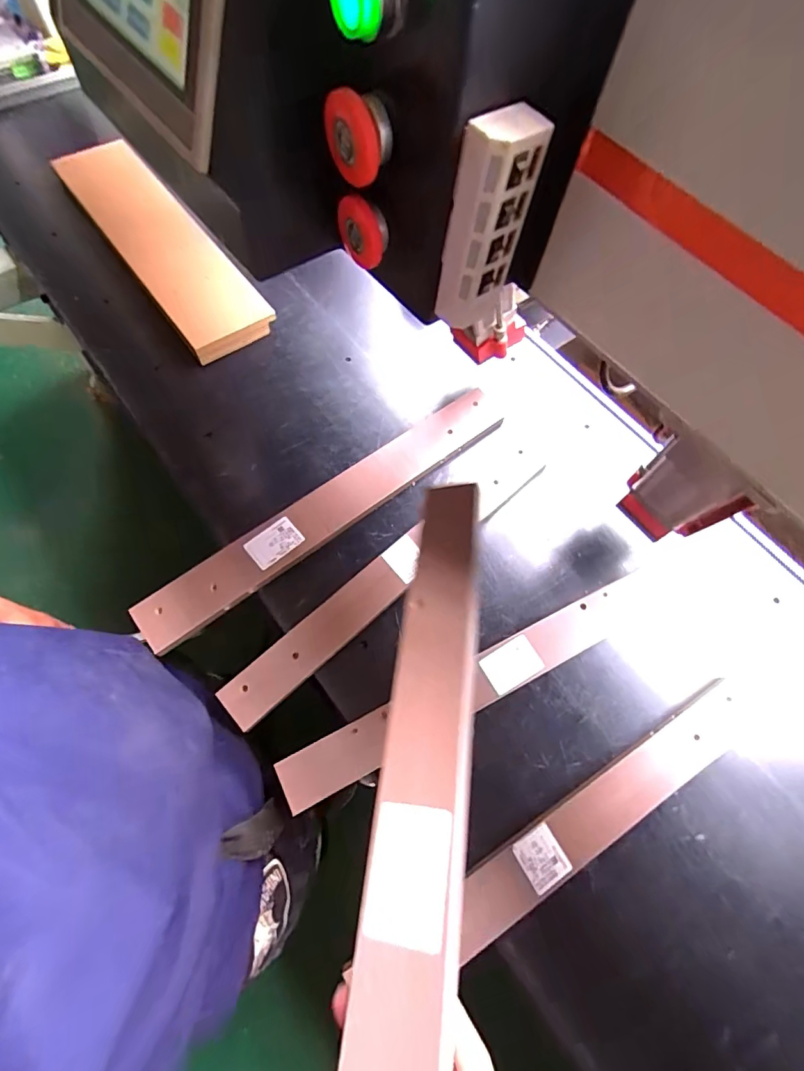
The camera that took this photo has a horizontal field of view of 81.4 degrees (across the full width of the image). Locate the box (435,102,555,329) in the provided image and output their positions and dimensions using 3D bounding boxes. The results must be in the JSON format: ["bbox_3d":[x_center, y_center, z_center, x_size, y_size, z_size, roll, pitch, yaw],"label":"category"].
[{"bbox_3d":[0.046,-0.169,0.261,0.037,0.102,0.027,-42,75,-18],"label":"box"}]

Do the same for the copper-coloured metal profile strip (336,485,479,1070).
[{"bbox_3d":[0.009,0.154,0.270,0.047,0.009,0.465,-2,53,17],"label":"copper-coloured metal profile strip"}]

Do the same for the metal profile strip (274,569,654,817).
[{"bbox_3d":[0.090,0.155,0.501,0.451,0.024,0.050,-24,71,-13],"label":"metal profile strip"}]

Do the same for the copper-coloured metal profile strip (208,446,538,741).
[{"bbox_3d":[0.001,0.032,0.534,0.466,0.009,0.051,-40,75,-17],"label":"copper-coloured metal profile strip"}]

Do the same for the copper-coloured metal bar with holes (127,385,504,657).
[{"bbox_3d":[-0.078,-0.034,0.560,0.486,0.015,0.062,-35,84,-17],"label":"copper-coloured metal bar with holes"}]

